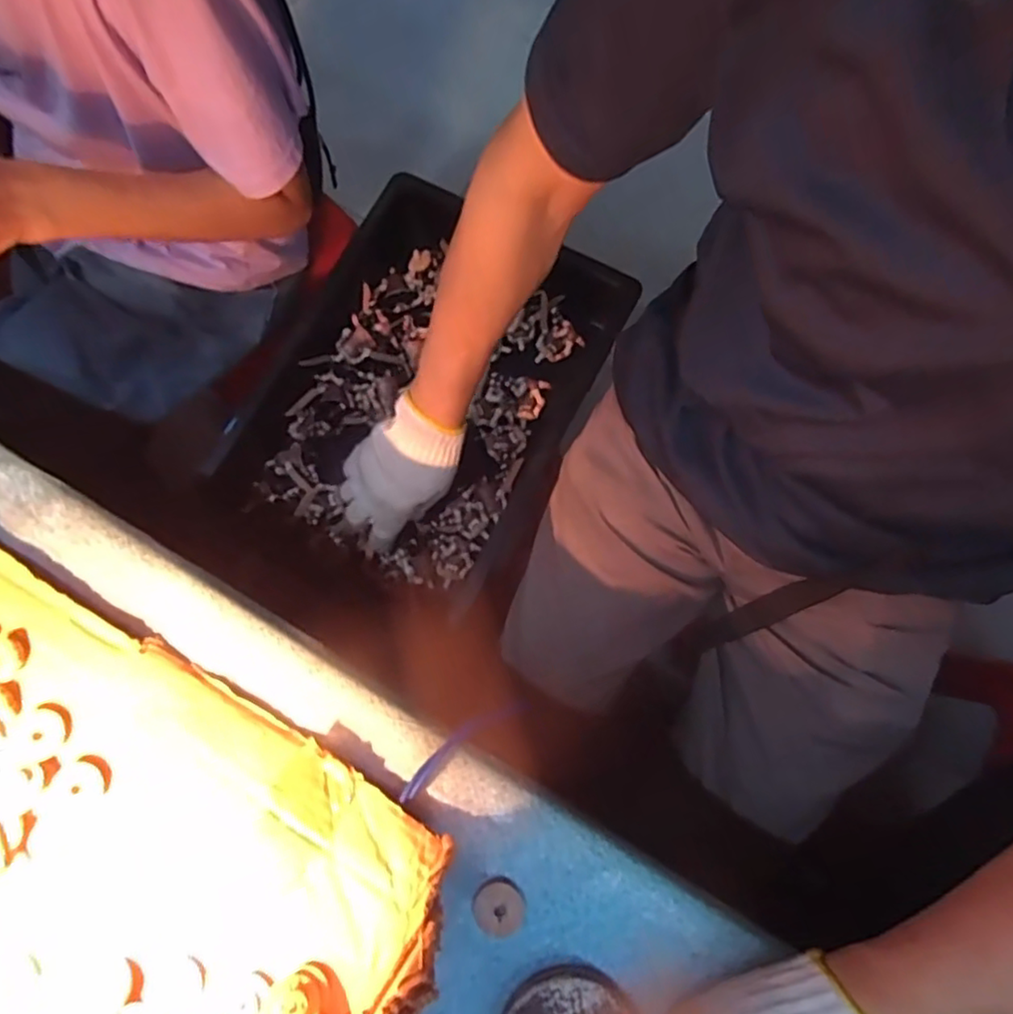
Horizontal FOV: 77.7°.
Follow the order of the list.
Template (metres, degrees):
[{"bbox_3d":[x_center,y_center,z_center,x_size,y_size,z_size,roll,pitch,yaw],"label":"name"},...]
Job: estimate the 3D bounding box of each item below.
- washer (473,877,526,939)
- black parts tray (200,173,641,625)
[{"bbox_3d":[-0.004,0.226,0.354,0.028,0.007,0.028,-1,77,0],"label":"washer"},{"bbox_3d":[-0.101,-0.117,0.693,0.330,0.088,0.471,27,78,5],"label":"black parts tray"}]

